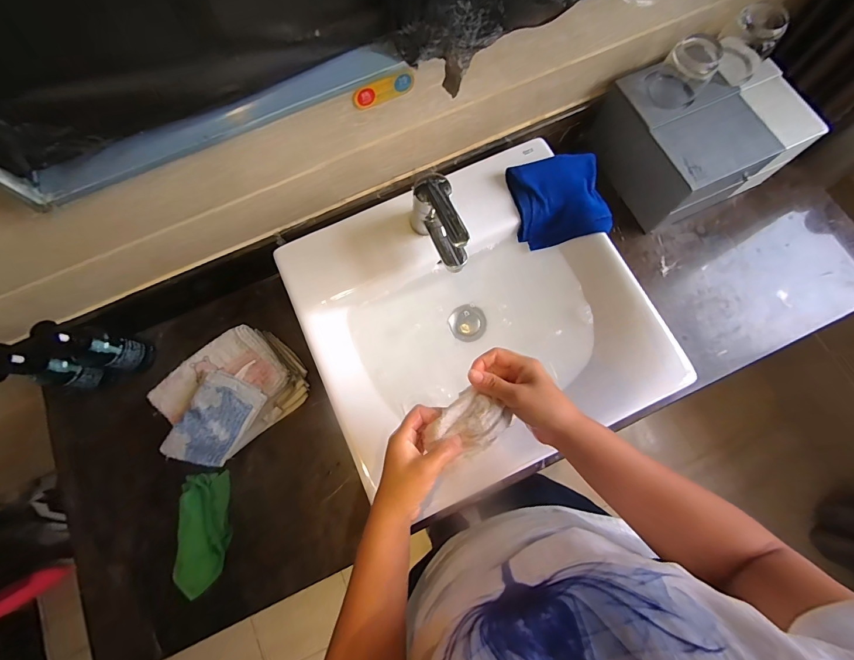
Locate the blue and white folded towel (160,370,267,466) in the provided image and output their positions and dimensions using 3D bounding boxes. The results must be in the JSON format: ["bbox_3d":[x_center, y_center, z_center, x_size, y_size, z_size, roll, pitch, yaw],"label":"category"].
[{"bbox_3d":[-0.298,0.128,0.536,0.084,0.028,0.126,31,82,-13],"label":"blue and white folded towel"}]

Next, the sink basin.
[{"bbox_3d":[0.071,0.000,0.593,0.449,0.142,0.438,-25,76,-5],"label":"sink basin"}]

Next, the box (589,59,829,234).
[{"bbox_3d":[0.466,-0.343,0.660,0.258,0.137,0.237,-28,77,-5],"label":"box"}]

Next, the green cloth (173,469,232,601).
[{"bbox_3d":[-0.335,0.312,0.567,0.063,0.053,0.178,1,76,2],"label":"green cloth"}]

